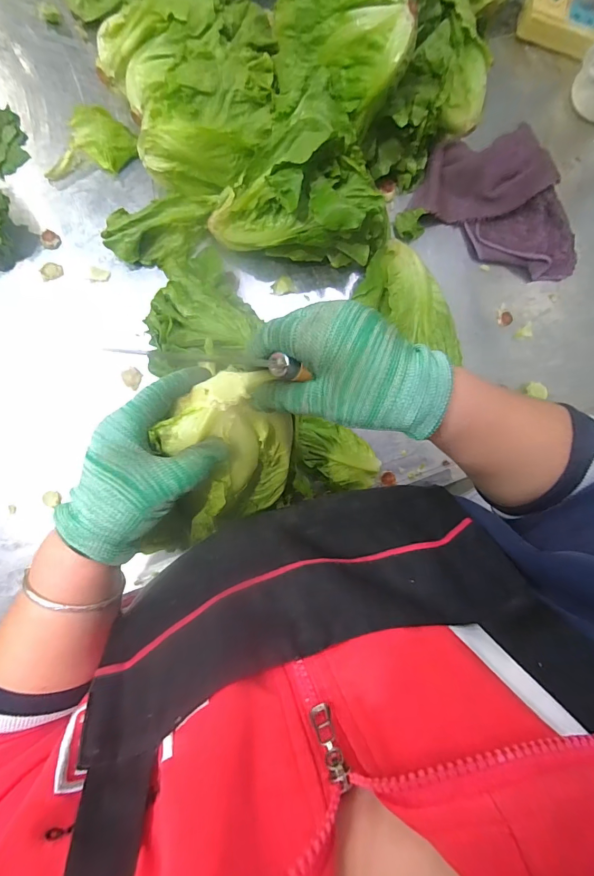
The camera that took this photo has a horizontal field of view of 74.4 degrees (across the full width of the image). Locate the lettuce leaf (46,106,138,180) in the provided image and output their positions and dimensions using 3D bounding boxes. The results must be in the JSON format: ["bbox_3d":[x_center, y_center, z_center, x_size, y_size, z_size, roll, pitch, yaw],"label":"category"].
[{"bbox_3d":[-0.227,-0.327,0.434,0.097,0.023,0.065,-6,91,-6],"label":"lettuce leaf"}]

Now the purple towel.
[{"bbox_3d":[0.256,-0.276,0.471,0.218,0.054,0.110,28,87,-6],"label":"purple towel"}]

